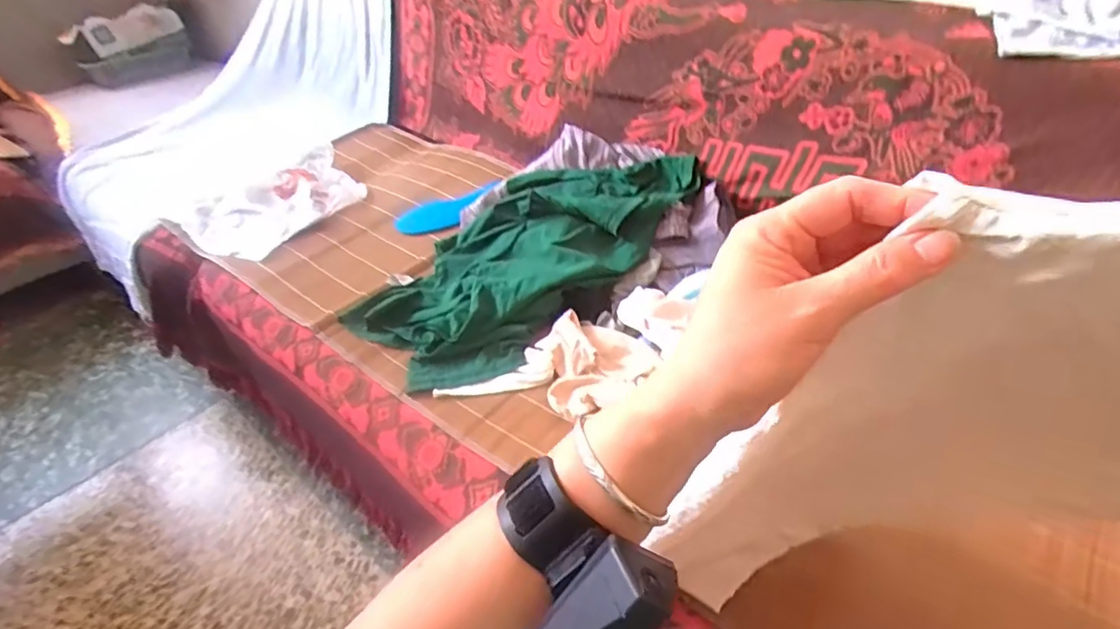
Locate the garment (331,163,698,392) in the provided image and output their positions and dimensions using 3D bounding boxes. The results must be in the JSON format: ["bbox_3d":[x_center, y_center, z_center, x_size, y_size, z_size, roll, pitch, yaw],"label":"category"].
[{"bbox_3d":[-0.038,-0.111,0.954,0.600,0.112,0.313,-31,47,-31],"label":"garment"}]

